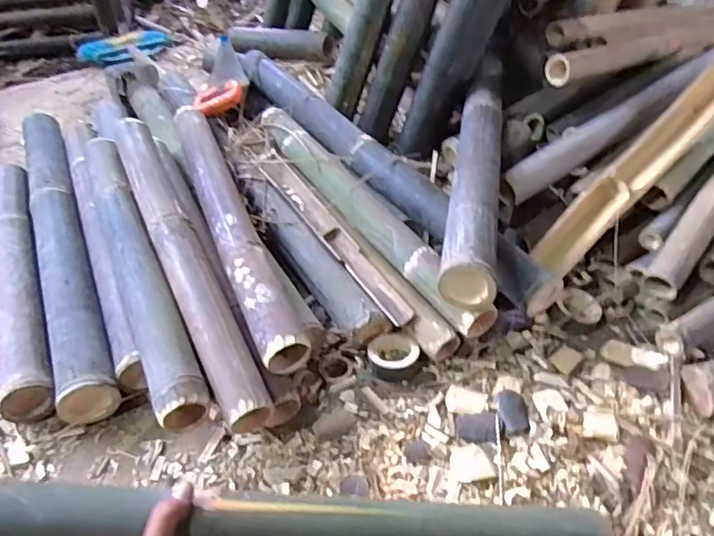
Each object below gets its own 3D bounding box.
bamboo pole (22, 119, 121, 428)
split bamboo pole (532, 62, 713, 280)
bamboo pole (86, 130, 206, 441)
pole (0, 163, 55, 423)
[{"bbox_3d":[-0.549,-0.068,1.049,0.087,0.070,0.824,-19,48,-18],"label":"bamboo pole"},{"bbox_3d":[0.532,-0.210,1.016,0.597,0.038,0.077,-44,54,-6],"label":"split bamboo pole"},{"bbox_3d":[-0.365,-0.024,0.925,0.072,0.058,0.659,-20,49,-18],"label":"bamboo pole"},{"bbox_3d":[-0.590,0.000,0.994,0.077,0.059,0.614,-19,48,-18],"label":"pole"}]

